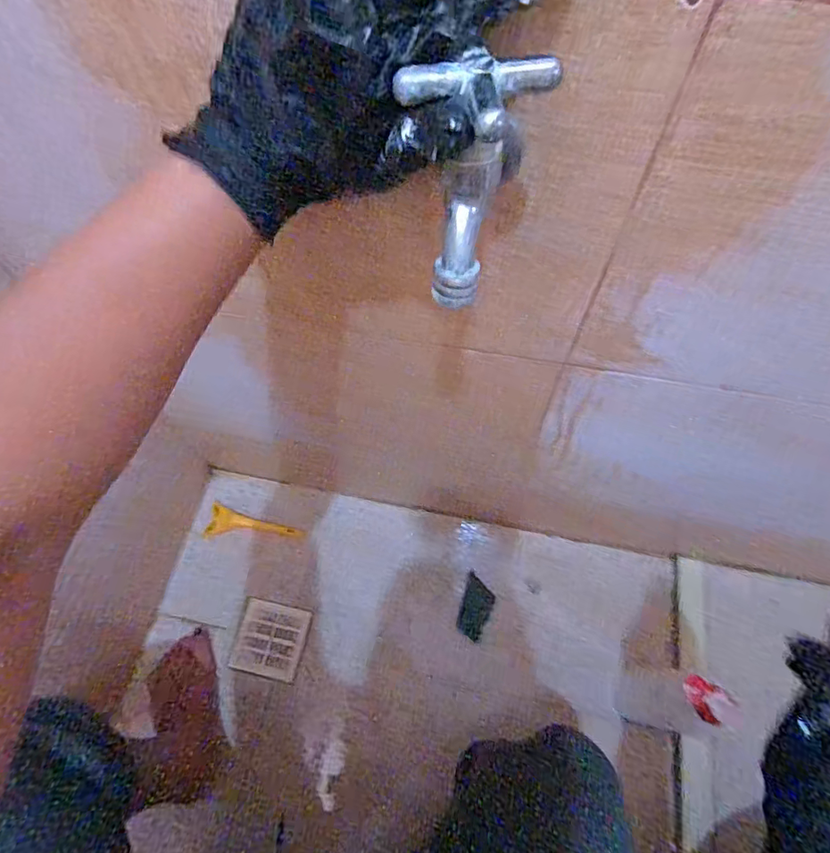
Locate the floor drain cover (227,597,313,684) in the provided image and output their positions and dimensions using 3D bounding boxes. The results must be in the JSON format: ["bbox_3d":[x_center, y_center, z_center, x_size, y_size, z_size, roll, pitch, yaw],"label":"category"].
[{"bbox_3d":[-0.217,0.322,0.780,0.101,0.004,0.102,14,68,-2],"label":"floor drain cover"}]

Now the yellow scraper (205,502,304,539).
[{"bbox_3d":[-0.257,0.166,0.835,0.154,0.021,0.052,9,65,7],"label":"yellow scraper"}]

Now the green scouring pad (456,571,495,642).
[{"bbox_3d":[0.094,0.279,0.794,0.044,0.013,0.087,16,66,10],"label":"green scouring pad"}]

